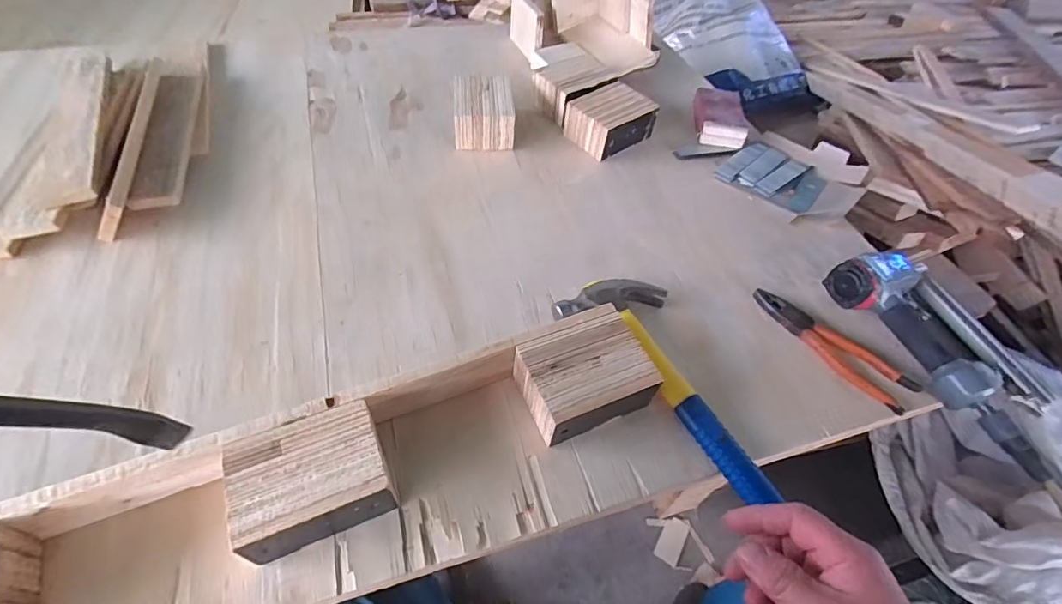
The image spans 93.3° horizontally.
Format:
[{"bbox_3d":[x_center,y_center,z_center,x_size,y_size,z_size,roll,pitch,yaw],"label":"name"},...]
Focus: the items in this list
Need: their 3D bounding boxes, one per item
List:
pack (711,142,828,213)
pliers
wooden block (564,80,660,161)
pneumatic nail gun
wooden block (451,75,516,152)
[{"bbox_3d":[0.386,-0.204,0.790,0.140,0.013,0.130,37,59,24],"label":"pack"},{"bbox_3d":[0.349,0.050,0.591,0.196,0.016,0.047,37,59,24],"label":"pliers"},{"bbox_3d":[0.128,-0.295,0.809,0.121,0.059,0.103,-33,60,-25],"label":"wooden block"},{"bbox_3d":[0.494,0.039,0.575,0.138,0.058,0.268,-22,56,-19],"label":"pneumatic nail gun"},{"bbox_3d":[-0.077,-0.303,0.804,0.094,0.064,0.119,-3,52,-6],"label":"wooden block"}]

